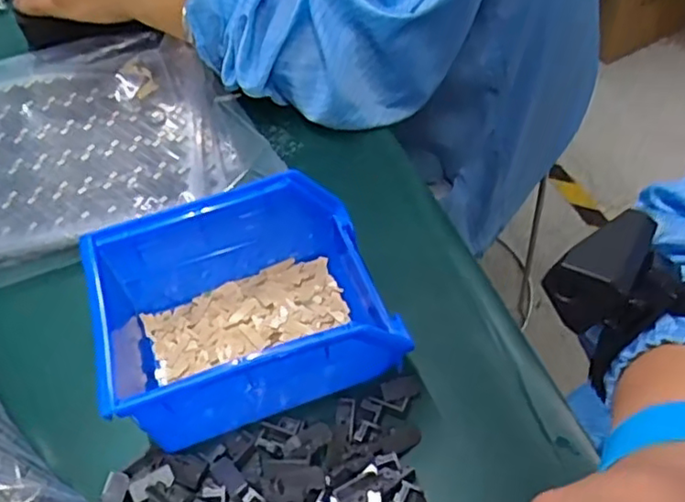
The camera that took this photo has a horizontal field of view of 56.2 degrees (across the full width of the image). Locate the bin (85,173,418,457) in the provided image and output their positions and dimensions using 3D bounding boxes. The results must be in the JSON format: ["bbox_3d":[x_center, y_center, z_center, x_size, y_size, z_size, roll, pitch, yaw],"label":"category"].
[{"bbox_3d":[-0.050,0.031,0.334,0.140,0.074,0.106,-19,53,-11],"label":"bin"}]

